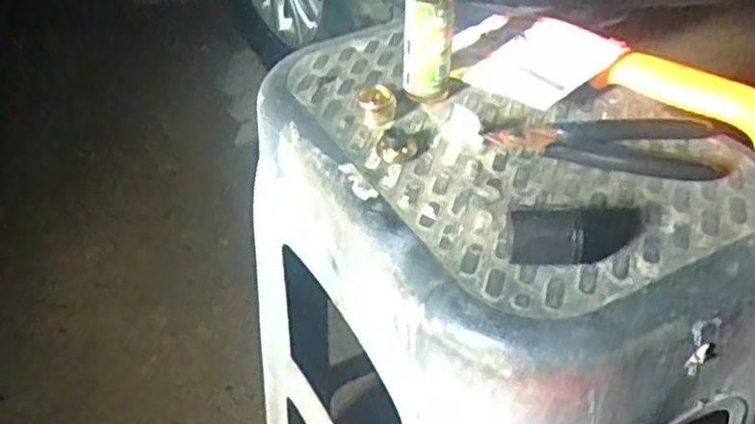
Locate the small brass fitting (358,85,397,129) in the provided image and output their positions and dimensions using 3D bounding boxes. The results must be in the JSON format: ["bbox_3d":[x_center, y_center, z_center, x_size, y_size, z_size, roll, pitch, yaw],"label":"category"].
[{"bbox_3d":[0.000,-0.068,0.481,0.023,0.019,0.027,0,41,3],"label":"small brass fitting"}]

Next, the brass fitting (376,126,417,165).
[{"bbox_3d":[0.012,-0.040,0.452,0.023,0.014,0.019,0,41,3],"label":"brass fitting"}]

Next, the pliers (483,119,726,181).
[{"bbox_3d":[0.134,-0.040,0.447,0.127,0.010,0.048,4,41,7],"label":"pliers"}]

